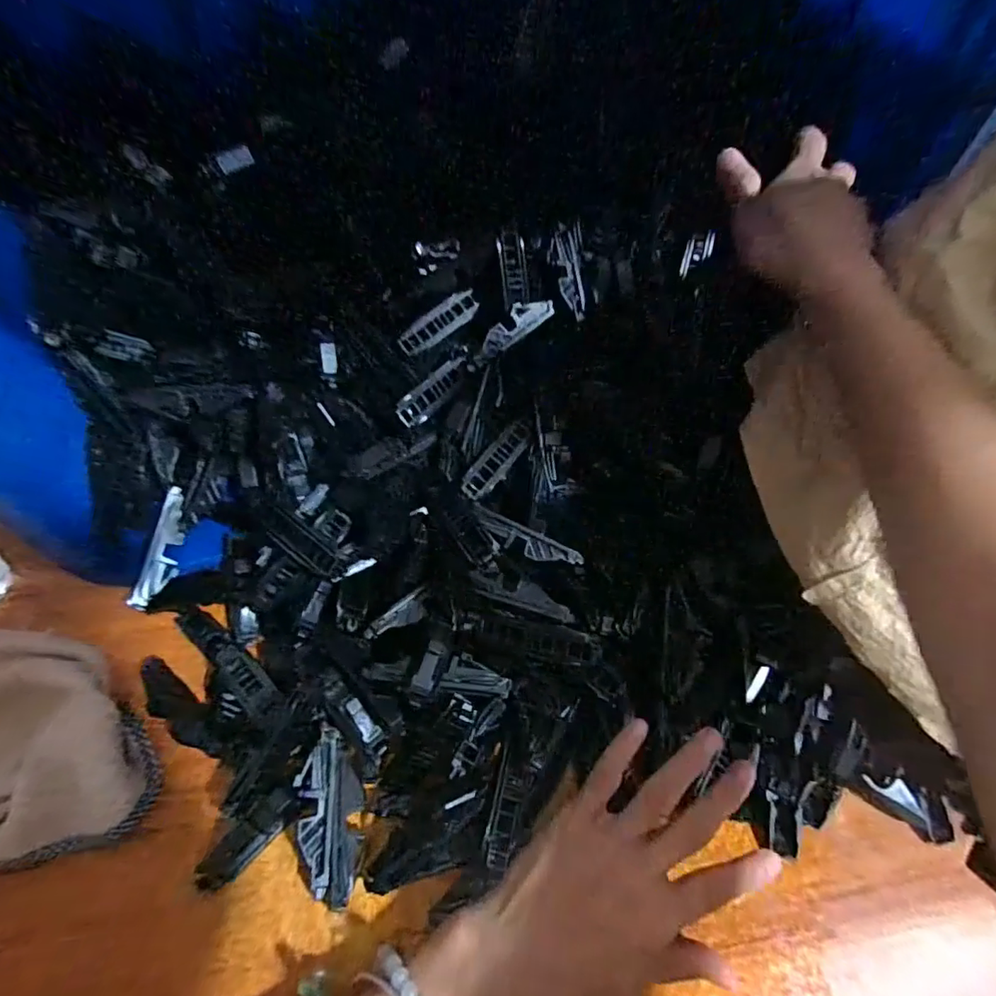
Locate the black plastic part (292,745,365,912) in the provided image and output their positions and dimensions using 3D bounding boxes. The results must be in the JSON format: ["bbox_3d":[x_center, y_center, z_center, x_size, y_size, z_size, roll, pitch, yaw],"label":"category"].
[{"bbox_3d":[-0.090,0.176,0.298,0.033,0.015,0.075,-12,58,-12],"label":"black plastic part"}]

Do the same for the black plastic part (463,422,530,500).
[{"bbox_3d":[0.000,-0.026,0.379,0.019,0.006,0.064,34,74,17],"label":"black plastic part"}]

